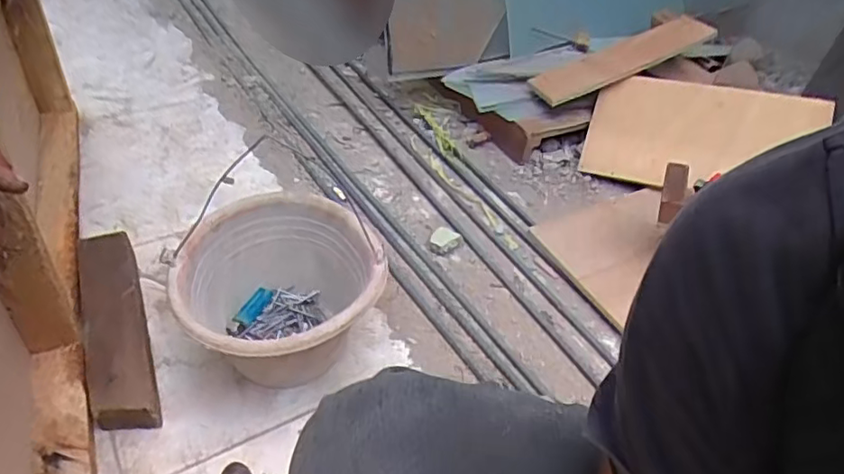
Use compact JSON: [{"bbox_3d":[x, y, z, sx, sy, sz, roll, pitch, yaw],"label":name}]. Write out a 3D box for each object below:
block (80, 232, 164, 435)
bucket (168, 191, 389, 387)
[{"bbox_3d":[-0.411,0.116,0.785,0.082,0.045,0.323,-15,48,-21],"label":"block"},{"bbox_3d":[-0.179,0.084,0.755,0.230,0.166,0.245,4,44,-3],"label":"bucket"}]

